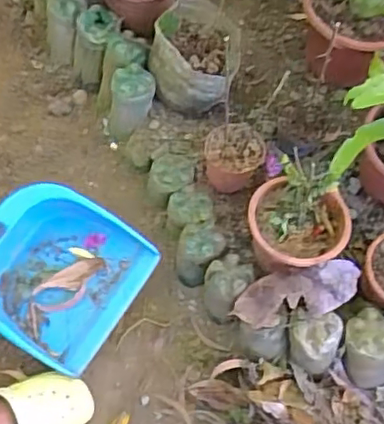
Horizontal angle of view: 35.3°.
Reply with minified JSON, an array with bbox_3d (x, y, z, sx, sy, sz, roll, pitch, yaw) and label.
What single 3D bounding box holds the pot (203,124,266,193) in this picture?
[{"bbox_3d":[0.078,-0.106,1.171,0.113,0.088,0.119,1,66,-1],"label":"pot"}]

